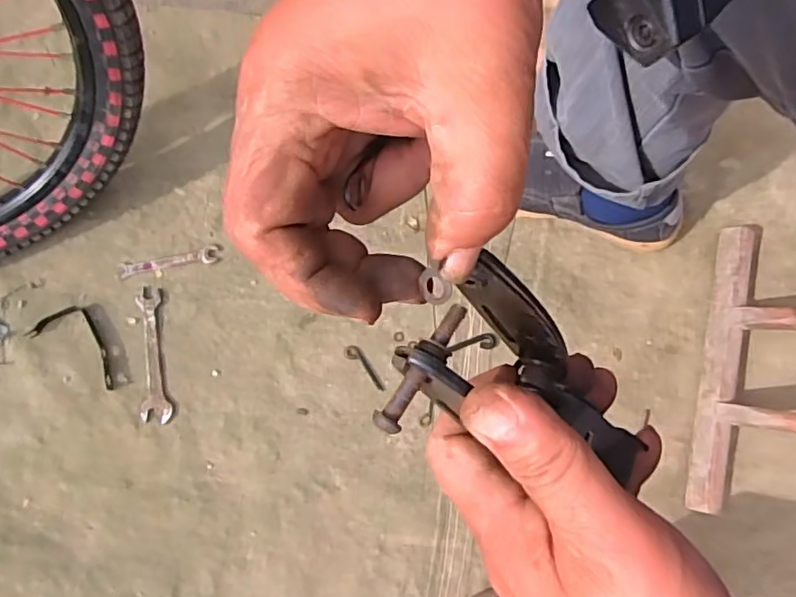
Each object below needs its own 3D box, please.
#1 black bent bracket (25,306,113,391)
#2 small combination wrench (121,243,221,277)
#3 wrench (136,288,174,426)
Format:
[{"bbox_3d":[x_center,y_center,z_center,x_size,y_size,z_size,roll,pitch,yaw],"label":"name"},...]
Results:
[{"bbox_3d":[-0.348,0.048,0.653,0.111,0.013,0.054,31,79,7],"label":"black bent bracket"},{"bbox_3d":[-0.265,-0.044,0.679,0.111,0.007,0.022,-11,77,-5],"label":"small combination wrench"},{"bbox_3d":[-0.272,0.062,0.654,0.031,0.006,0.149,-7,76,-4],"label":"wrench"}]

